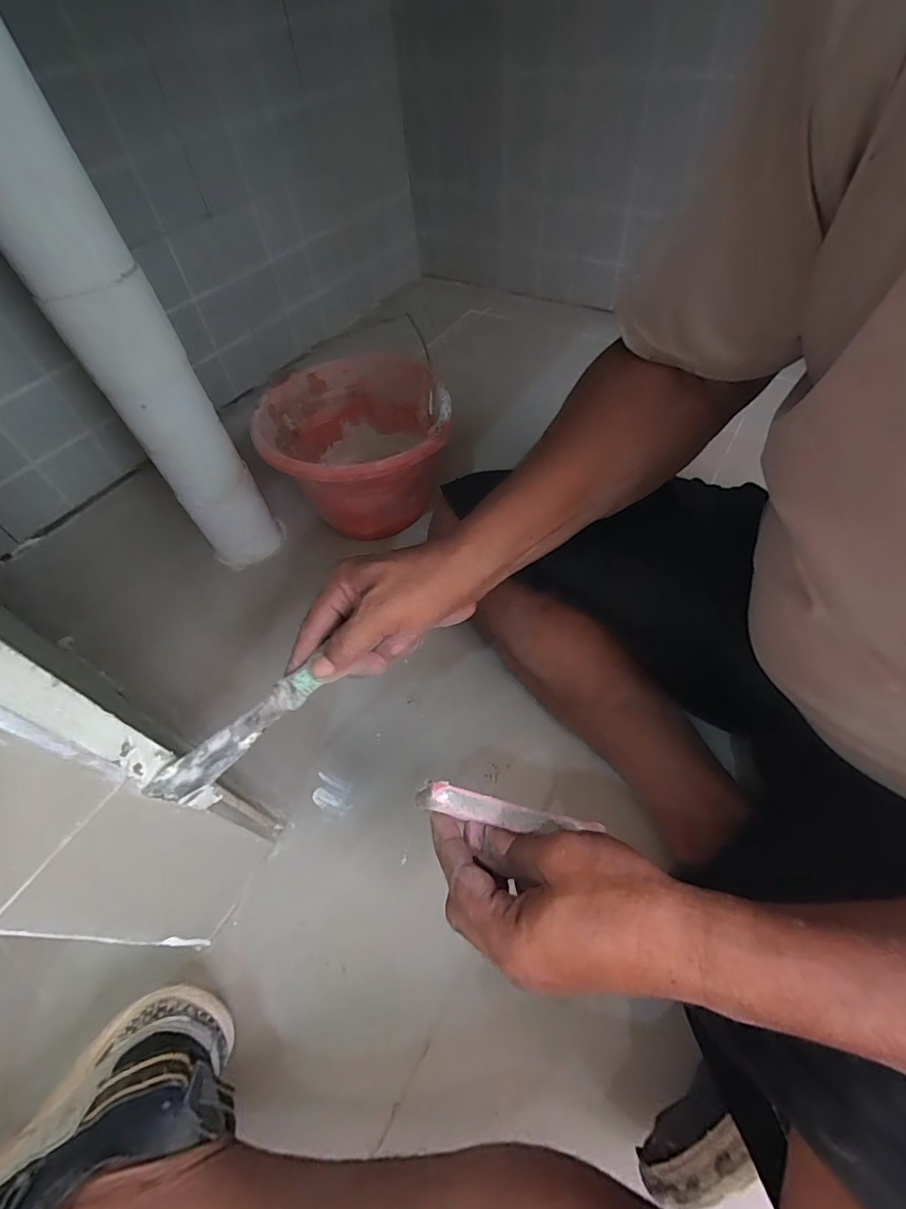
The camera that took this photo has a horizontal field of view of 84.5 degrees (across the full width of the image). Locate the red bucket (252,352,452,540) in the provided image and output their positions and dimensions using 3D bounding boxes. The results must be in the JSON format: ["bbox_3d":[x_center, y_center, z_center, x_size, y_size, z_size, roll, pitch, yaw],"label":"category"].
[{"bbox_3d":[-0.123,-0.197,0.679,0.218,0.170,0.237,-2,56,4],"label":"red bucket"}]

